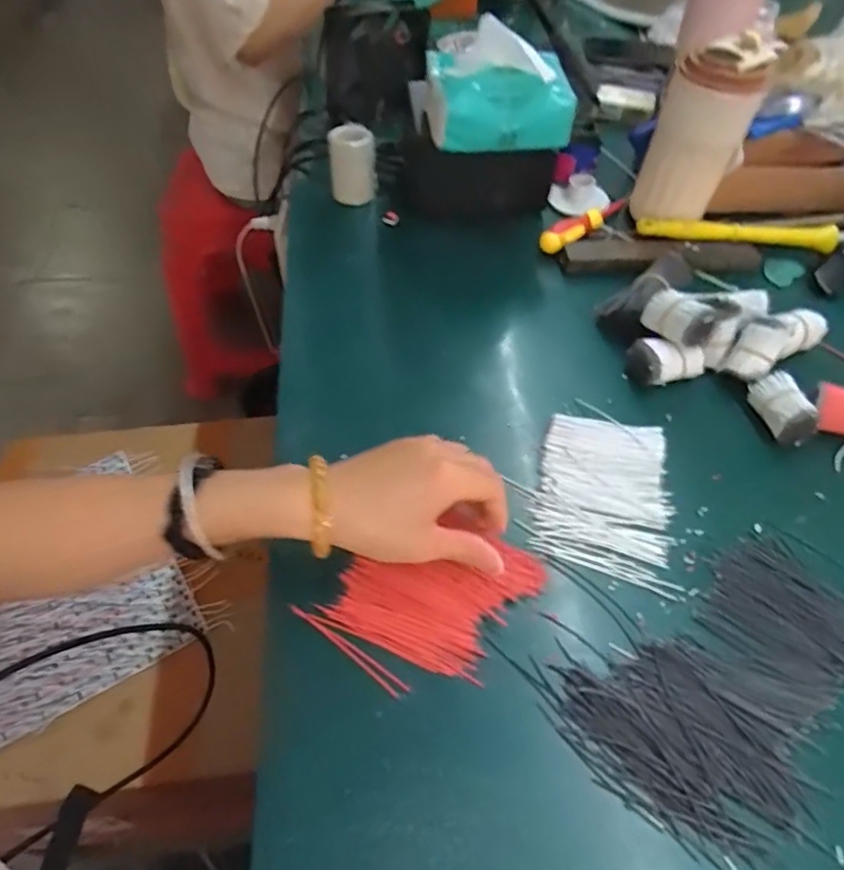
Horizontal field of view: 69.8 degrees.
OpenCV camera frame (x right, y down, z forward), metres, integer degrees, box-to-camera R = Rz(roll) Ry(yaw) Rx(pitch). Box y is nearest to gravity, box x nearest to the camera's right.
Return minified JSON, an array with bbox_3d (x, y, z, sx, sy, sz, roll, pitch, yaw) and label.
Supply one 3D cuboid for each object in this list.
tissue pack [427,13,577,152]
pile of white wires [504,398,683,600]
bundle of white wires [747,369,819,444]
[{"bbox_3d":[0.069,-0.316,0.543,0.126,0.084,0.079,-5,51,-8],"label":"tissue pack"},{"bbox_3d":[0.122,0.036,0.423,0.098,0.011,0.135,10,51,4],"label":"pile of white wires"},{"bbox_3d":[0.272,-0.022,0.462,0.030,0.029,0.051,-7,52,-9],"label":"bundle of white wires"}]

